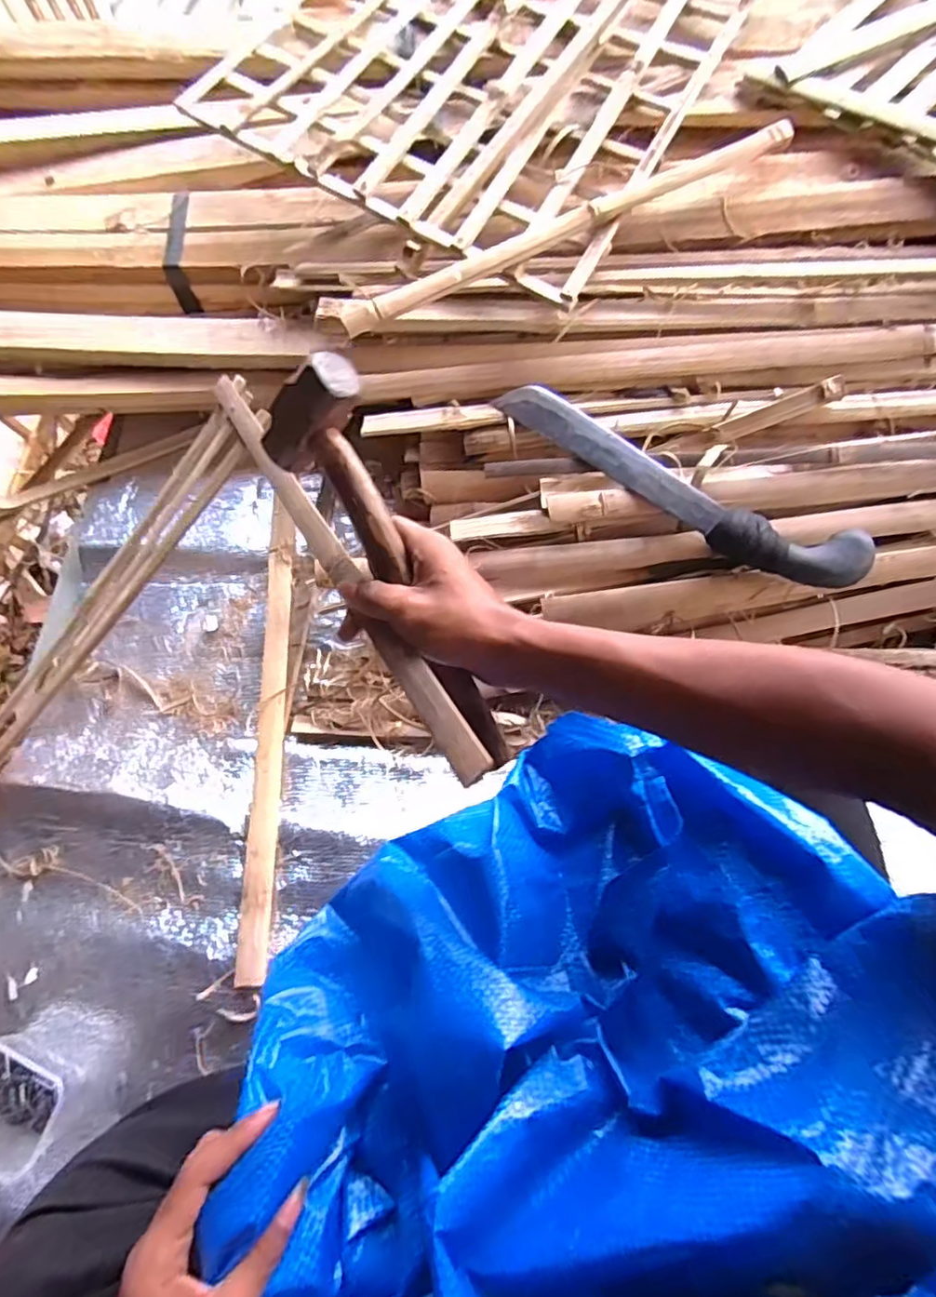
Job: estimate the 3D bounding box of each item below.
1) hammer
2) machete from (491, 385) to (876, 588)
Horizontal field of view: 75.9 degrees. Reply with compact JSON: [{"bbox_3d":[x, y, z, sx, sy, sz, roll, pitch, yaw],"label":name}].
[{"bbox_3d":[-0.044,-0.042,0.383,0.058,0.059,0.267,-28,97,-10],"label":"hammer"},{"bbox_3d":[0.195,-0.164,0.584,0.383,0.026,0.060,32,74,15],"label":"machete"}]

